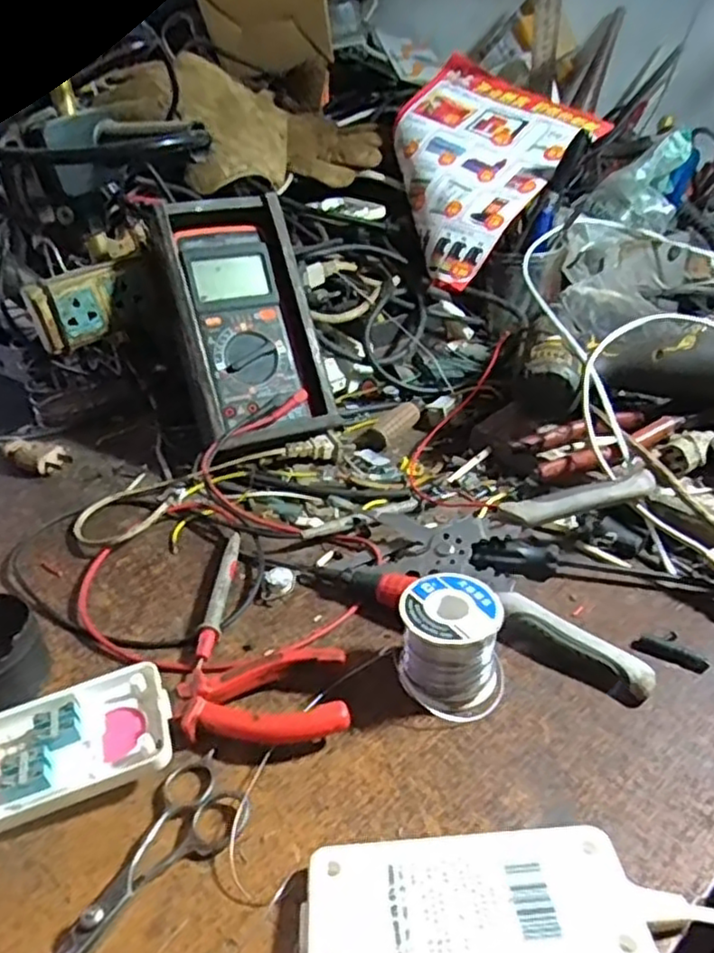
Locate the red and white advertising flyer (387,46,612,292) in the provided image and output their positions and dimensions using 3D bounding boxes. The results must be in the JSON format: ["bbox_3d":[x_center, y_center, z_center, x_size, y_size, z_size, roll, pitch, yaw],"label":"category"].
[{"bbox_3d":[0.110,-0.335,0.725,0.270,0.029,0.228,-44,61,-14],"label":"red and white advertising flyer"}]

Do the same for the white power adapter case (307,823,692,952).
[{"bbox_3d":[0.052,0.168,0.262,0.138,0.019,0.060,-4,34,-1],"label":"white power adapter case"}]

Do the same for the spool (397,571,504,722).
[{"bbox_3d":[0.050,0.088,0.359,0.053,0.048,0.055,-3,34,2],"label":"spool"}]

